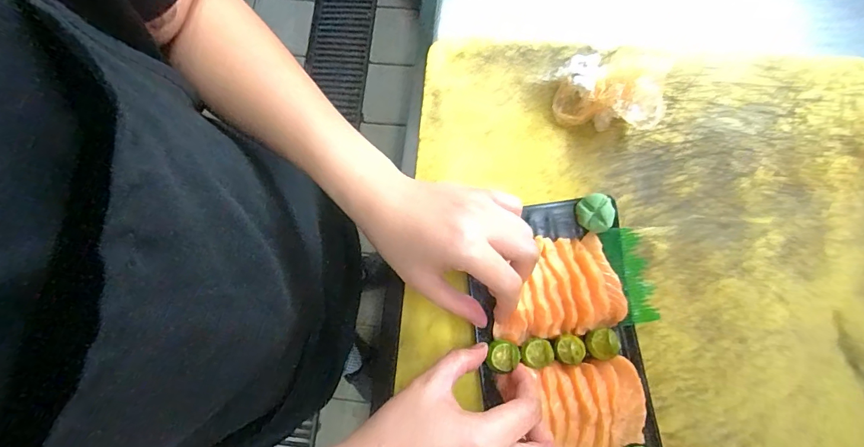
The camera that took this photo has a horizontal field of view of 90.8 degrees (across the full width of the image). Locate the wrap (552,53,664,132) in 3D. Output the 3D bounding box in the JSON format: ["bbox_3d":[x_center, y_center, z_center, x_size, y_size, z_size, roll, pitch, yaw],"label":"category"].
[{"bbox_3d":[0.149,-0.105,0.356,0.085,0.042,0.051,21,81,5],"label":"wrap"}]

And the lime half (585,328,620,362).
[{"bbox_3d":[0.125,0.088,0.313,0.020,0.013,0.022,12,80,4],"label":"lime half"}]

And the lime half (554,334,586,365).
[{"bbox_3d":[0.103,0.093,0.316,0.020,0.007,0.020,13,80,4],"label":"lime half"}]

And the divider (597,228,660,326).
[{"bbox_3d":[0.152,0.040,0.329,0.032,0.004,0.072,-10,81,-3],"label":"divider"}]

